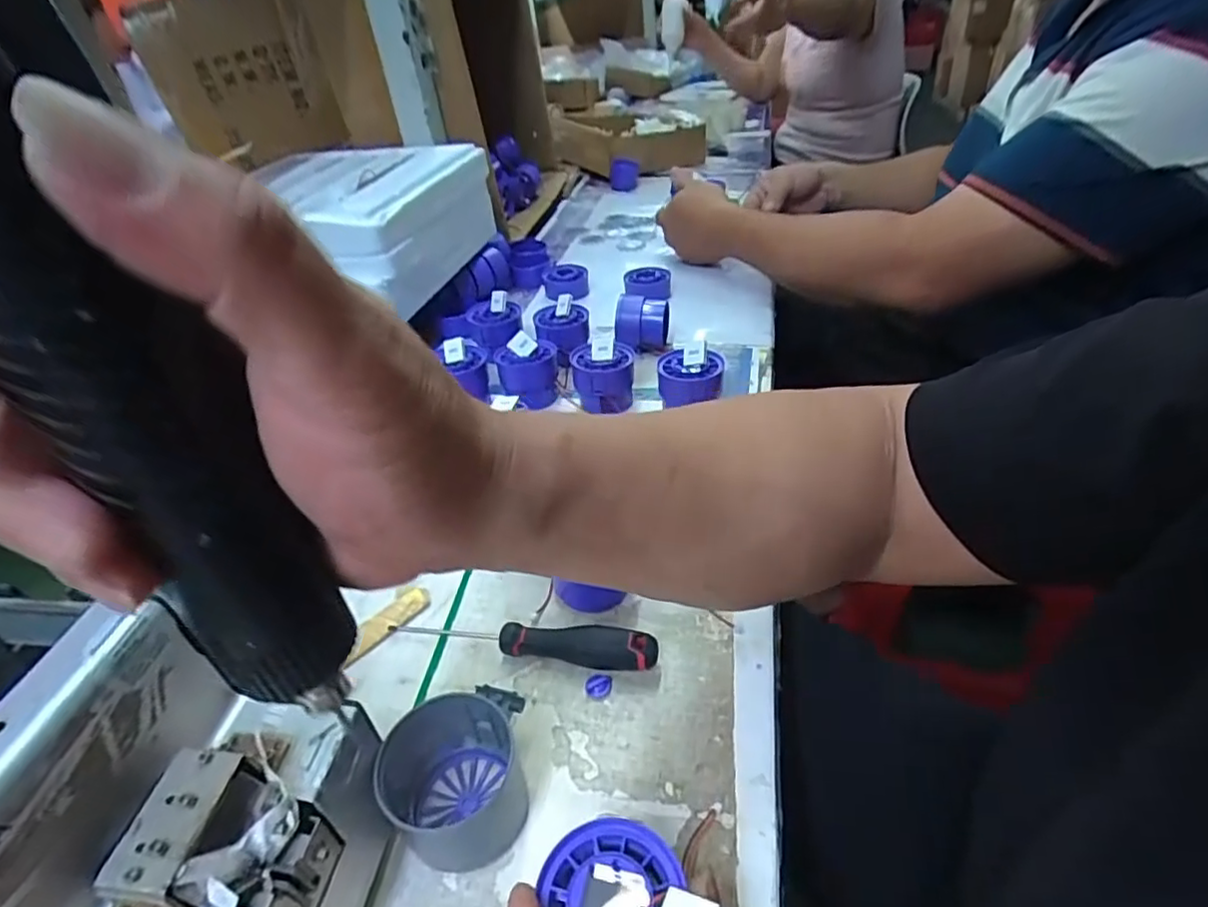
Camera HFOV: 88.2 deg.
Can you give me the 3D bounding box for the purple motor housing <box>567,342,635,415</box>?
[{"bbox_3d":[-0.001,-0.067,0.557,0.054,0.045,0.051,-1,37,8],"label":"purple motor housing"}]

